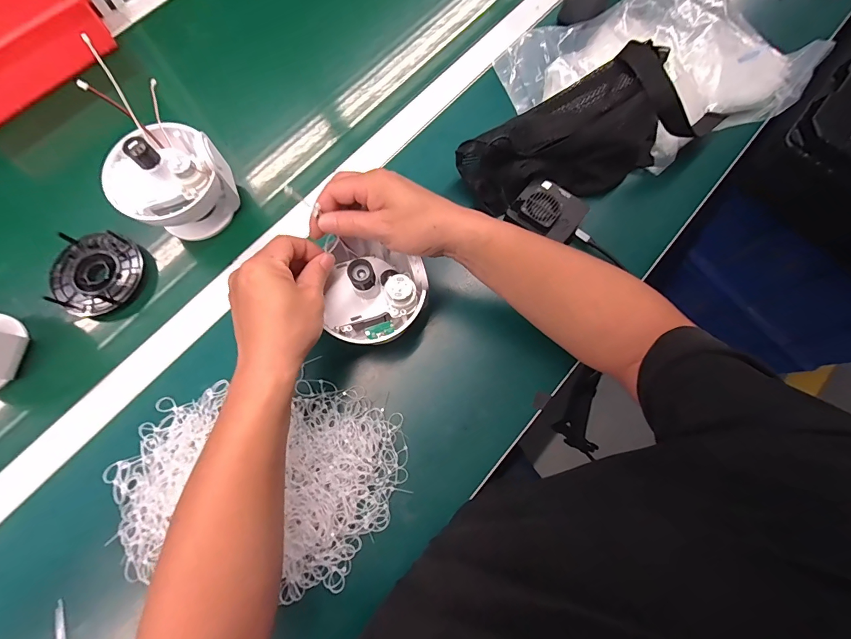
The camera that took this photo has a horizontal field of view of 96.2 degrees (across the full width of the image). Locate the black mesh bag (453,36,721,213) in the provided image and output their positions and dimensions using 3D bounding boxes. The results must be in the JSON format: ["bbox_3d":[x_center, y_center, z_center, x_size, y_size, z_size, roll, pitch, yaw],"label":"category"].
[{"bbox_3d":[0.197,-0.231,0.461,0.314,0.086,0.129,-26,76,-7],"label":"black mesh bag"}]

